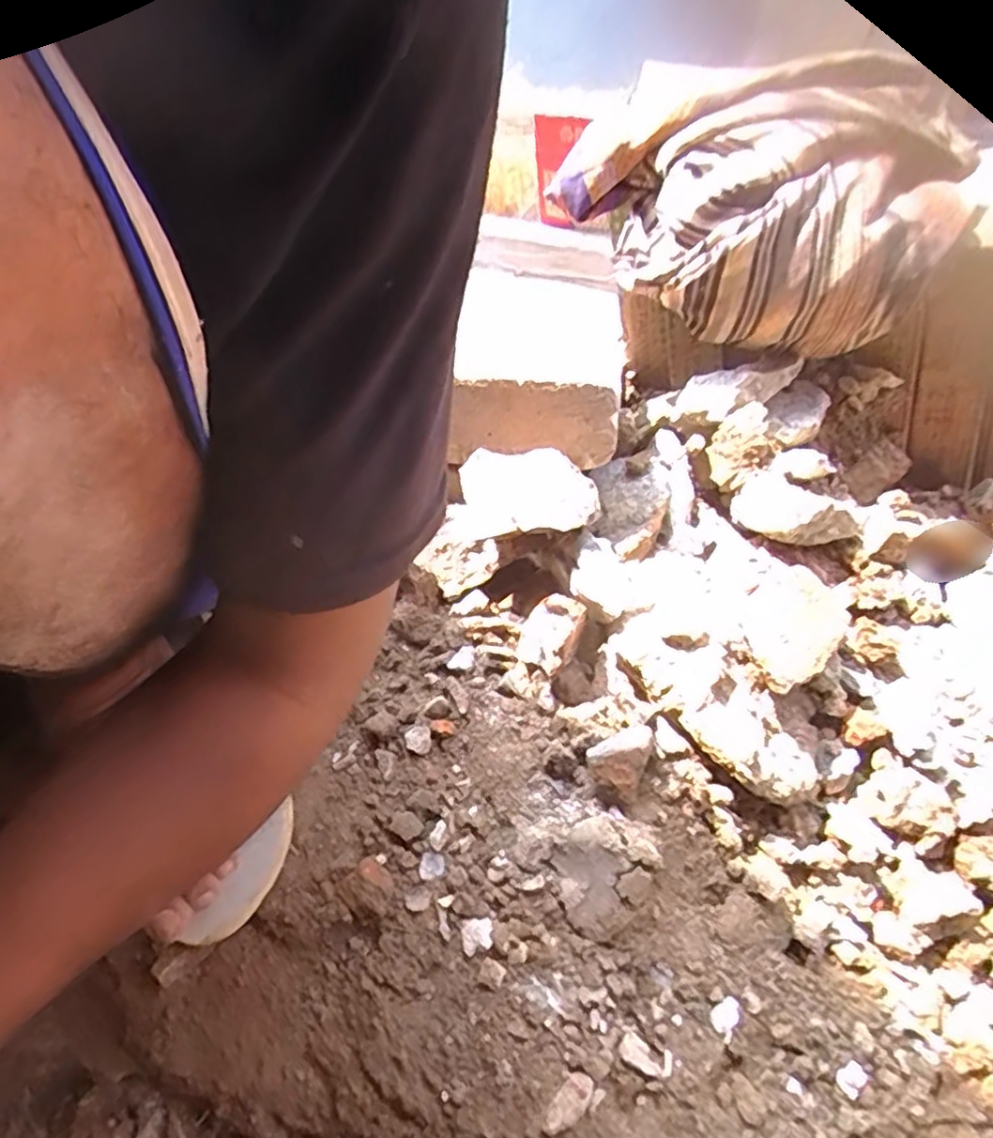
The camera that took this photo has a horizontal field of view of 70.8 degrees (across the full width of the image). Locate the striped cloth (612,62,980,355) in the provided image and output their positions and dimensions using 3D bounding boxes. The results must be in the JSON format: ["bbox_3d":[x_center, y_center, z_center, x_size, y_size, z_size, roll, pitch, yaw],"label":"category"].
[{"bbox_3d":[0.238,-0.280,0.556,0.227,0.157,0.140,8,43,11],"label":"striped cloth"}]

